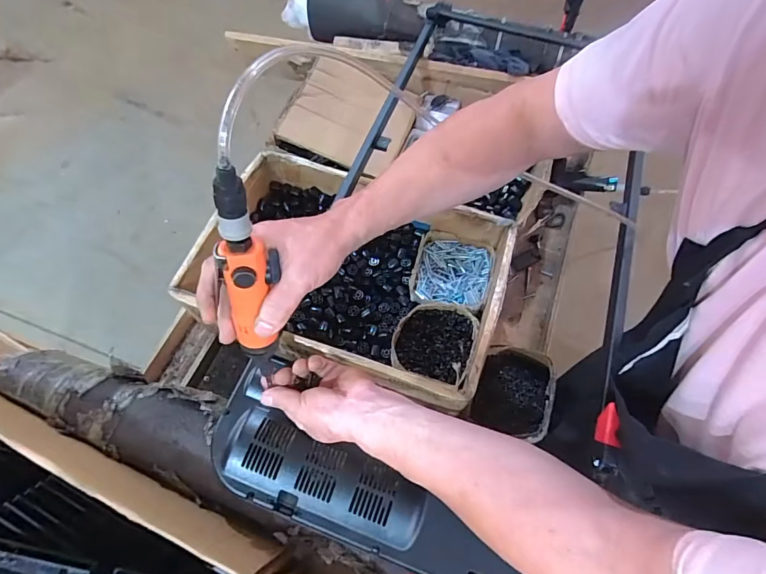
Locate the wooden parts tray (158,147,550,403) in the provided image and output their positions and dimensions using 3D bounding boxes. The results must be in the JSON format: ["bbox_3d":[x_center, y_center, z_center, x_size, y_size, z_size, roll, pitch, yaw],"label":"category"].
[{"bbox_3d":[-0.055,-0.023,0.755,0.502,0.136,0.342,17,66,8],"label":"wooden parts tray"}]

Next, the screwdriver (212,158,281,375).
[{"bbox_3d":[-0.116,-0.013,0.365,0.038,0.209,0.042,9,41,4],"label":"screwdriver"}]

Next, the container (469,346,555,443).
[{"bbox_3d":[0.233,0.182,0.741,0.116,0.069,0.149,15,65,7],"label":"container"}]

